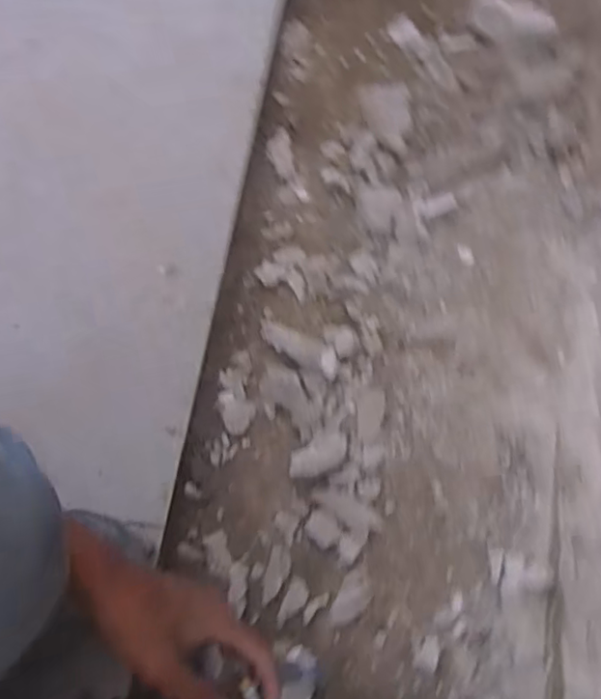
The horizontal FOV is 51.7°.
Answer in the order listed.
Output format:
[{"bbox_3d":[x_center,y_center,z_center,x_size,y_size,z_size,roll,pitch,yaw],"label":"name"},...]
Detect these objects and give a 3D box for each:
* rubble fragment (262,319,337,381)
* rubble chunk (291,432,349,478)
[{"bbox_3d":[-0.002,0.001,0.642,0.089,0.028,0.027,23,73,12],"label":"rubble fragment"},{"bbox_3d":[0.017,0.104,0.601,0.060,0.021,0.032,-25,70,-5],"label":"rubble chunk"}]

